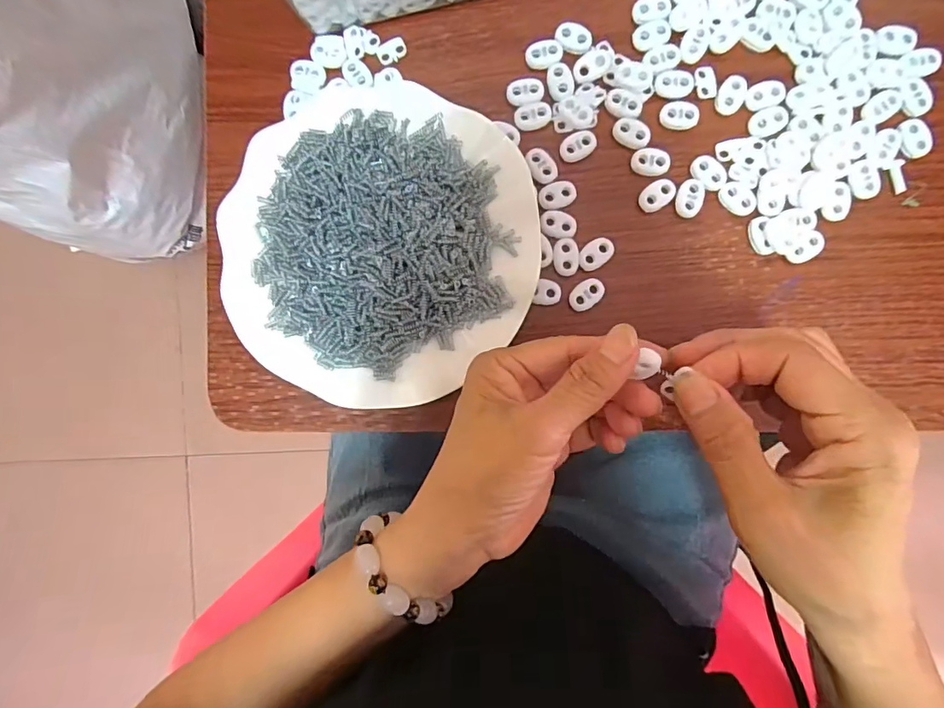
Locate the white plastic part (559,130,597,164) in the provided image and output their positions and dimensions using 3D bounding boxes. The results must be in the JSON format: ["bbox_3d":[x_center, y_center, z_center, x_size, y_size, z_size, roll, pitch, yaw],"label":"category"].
[{"bbox_3d":[0.065,-0.127,0.296,0.023,0.004,0.015,-26,89,3],"label":"white plastic part"}]

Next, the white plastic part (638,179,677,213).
[{"bbox_3d":[0.112,-0.096,0.293,0.022,0.004,0.016,-38,89,3],"label":"white plastic part"}]

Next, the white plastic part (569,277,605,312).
[{"bbox_3d":[0.071,-0.036,0.296,0.023,0.004,0.016,-39,89,3],"label":"white plastic part"}]

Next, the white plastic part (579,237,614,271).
[{"bbox_3d":[0.076,-0.062,0.297,0.023,0.004,0.016,-38,89,3],"label":"white plastic part"}]

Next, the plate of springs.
[{"bbox_3d":[-0.054,-0.064,0.295,0.180,0.033,0.179,0,91,3],"label":"plate of springs"}]

